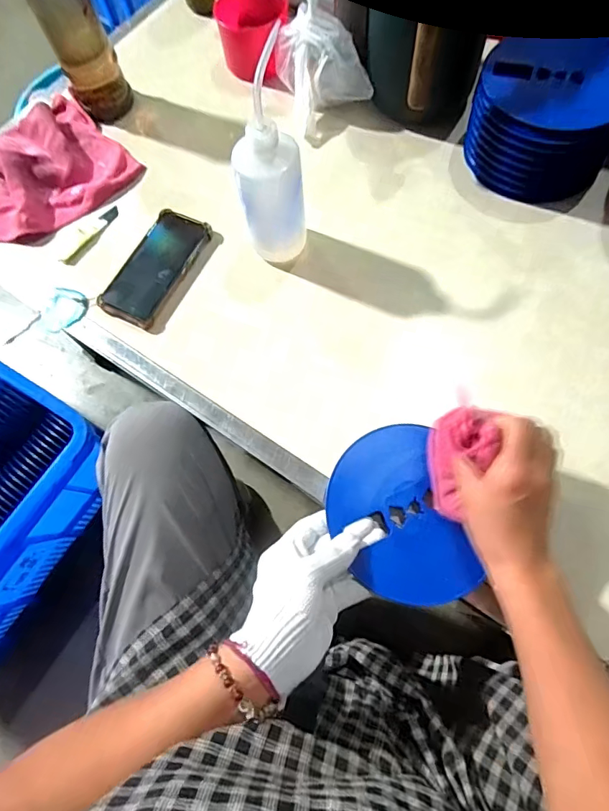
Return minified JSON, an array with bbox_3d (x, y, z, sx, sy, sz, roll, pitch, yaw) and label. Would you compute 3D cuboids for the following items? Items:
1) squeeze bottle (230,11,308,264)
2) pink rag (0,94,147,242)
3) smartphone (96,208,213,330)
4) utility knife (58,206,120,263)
[{"bbox_3d":[-0.038,-0.244,0.498,0.071,0.199,0.063,-10,69,1],"label":"squeeze bottle"},{"bbox_3d":[-0.373,-0.317,0.634,0.191,0.043,0.247,42,78,18],"label":"pink rag"},{"bbox_3d":[-0.189,-0.177,0.586,0.080,0.009,0.162,23,73,13],"label":"smartphone"},{"bbox_3d":[-0.286,-0.230,0.621,0.021,0.012,0.104,31,75,15],"label":"utility knife"}]

